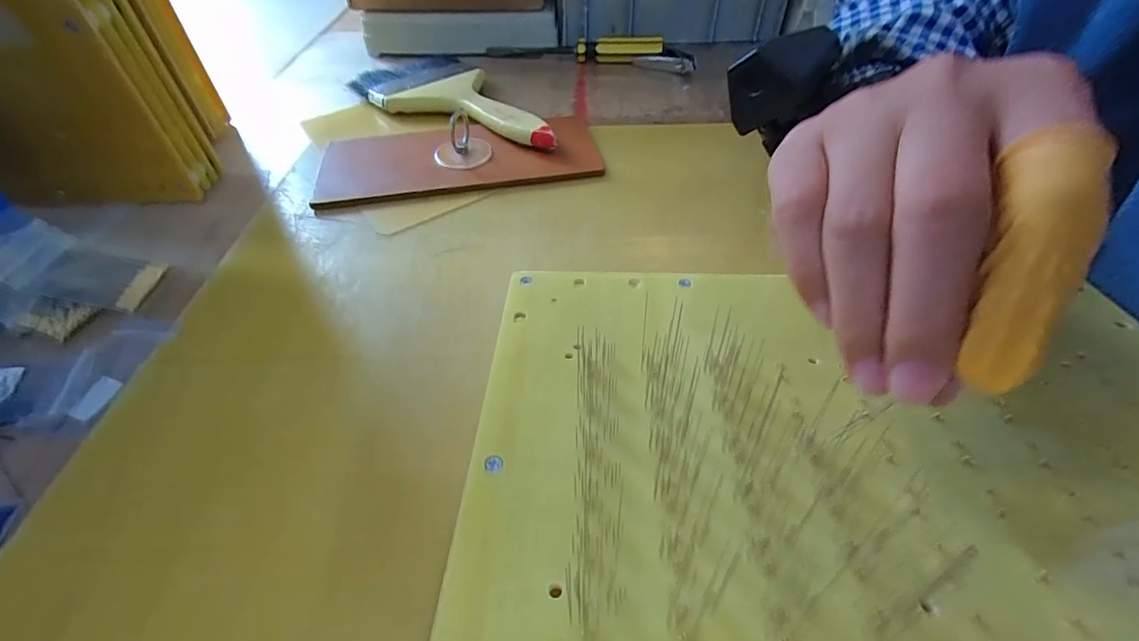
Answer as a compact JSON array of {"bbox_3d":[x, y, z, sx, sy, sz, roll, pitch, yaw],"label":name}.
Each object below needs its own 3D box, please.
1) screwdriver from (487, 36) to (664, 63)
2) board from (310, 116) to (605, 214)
[{"bbox_3d":[0.005,-0.266,0.473,0.168,0.025,0.022,6,49,7],"label":"screwdriver"},{"bbox_3d":[-0.076,-0.117,0.342,0.190,0.011,0.086,-9,48,-7],"label":"board"}]

